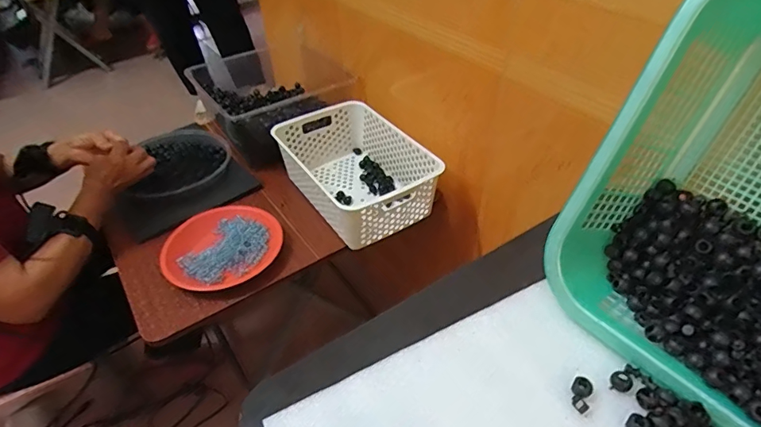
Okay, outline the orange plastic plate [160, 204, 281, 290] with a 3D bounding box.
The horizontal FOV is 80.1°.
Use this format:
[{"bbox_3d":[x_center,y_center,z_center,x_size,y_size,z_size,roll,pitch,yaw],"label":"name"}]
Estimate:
[{"bbox_3d":[-0.268,0.054,0.775,0.190,0.024,0.186,-2,42,2],"label":"orange plastic plate"}]

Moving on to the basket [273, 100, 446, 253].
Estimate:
[{"bbox_3d":[-0.047,-0.083,0.862,0.205,0.109,0.316,-25,47,-23],"label":"basket"}]

